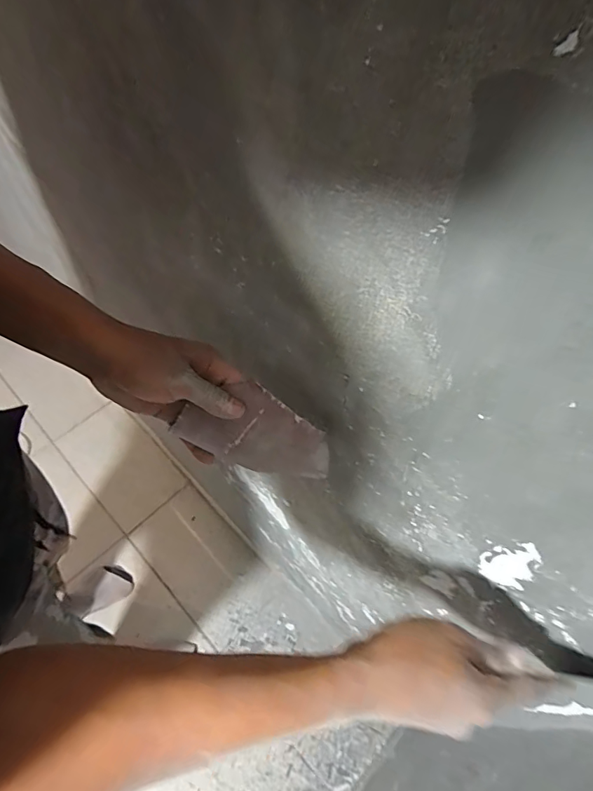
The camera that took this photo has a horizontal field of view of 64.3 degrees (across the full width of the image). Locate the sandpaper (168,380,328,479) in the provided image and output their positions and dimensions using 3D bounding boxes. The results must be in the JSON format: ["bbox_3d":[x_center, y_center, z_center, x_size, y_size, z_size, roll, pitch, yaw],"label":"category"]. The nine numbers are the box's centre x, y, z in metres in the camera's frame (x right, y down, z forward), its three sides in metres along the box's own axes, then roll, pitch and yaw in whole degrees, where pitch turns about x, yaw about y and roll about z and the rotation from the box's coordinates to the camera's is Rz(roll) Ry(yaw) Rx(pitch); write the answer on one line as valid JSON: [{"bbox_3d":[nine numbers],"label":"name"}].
[{"bbox_3d":[-0.034,0.036,0.416,0.131,0.081,0.013,32,29,-12],"label":"sandpaper"}]

